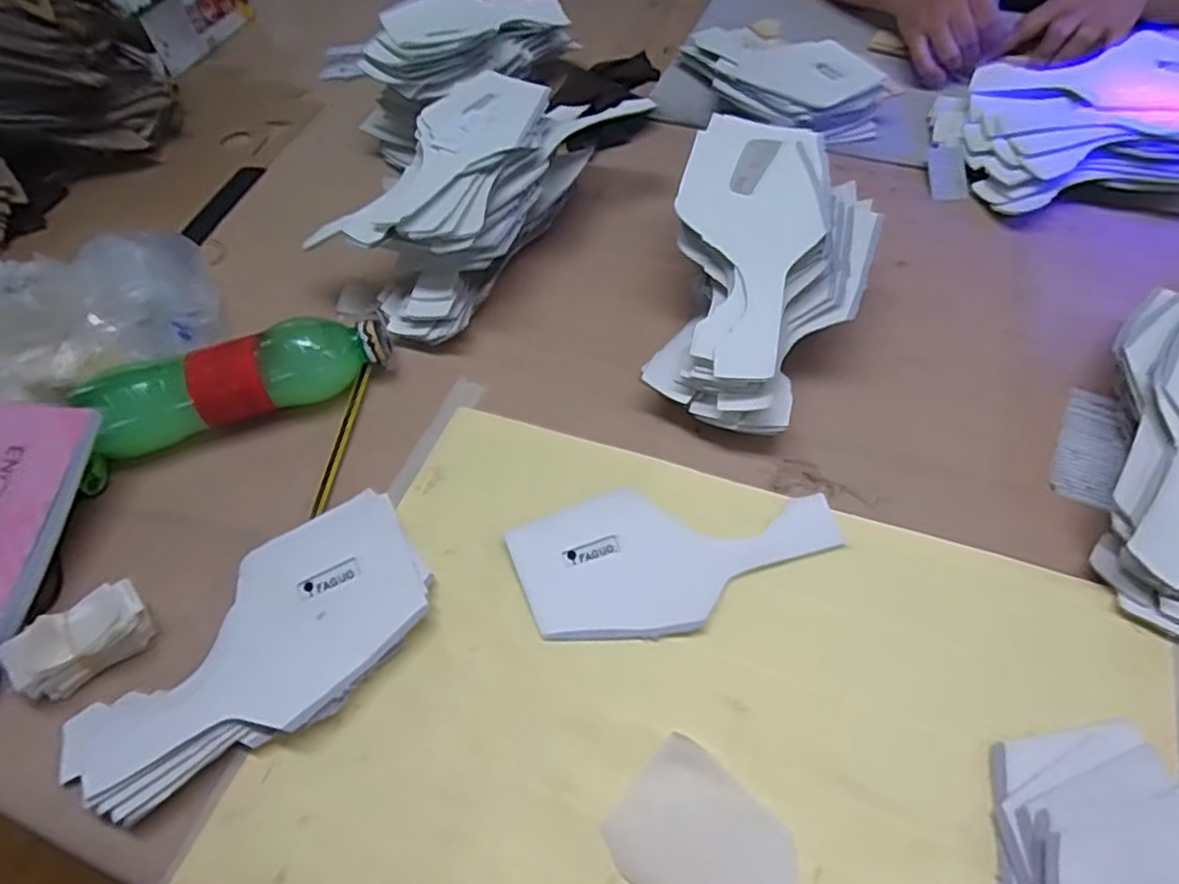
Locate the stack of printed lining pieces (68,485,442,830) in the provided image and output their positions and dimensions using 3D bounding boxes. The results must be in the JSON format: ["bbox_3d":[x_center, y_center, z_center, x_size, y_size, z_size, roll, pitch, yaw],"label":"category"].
[{"bbox_3d":[-0.185,0.119,0.382,0.203,0.033,0.095,-34,61,-17],"label":"stack of printed lining pieces"}]

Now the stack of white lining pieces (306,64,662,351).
[{"bbox_3d":[-0.080,-0.206,0.557,0.125,0.093,0.269,29,64,21],"label":"stack of white lining pieces"}]

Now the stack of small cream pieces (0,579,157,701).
[{"bbox_3d":[-0.290,0.111,0.393,0.066,0.038,0.034,-38,62,-19],"label":"stack of small cream pieces"}]

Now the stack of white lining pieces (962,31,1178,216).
[{"bbox_3d":[0.425,-0.265,0.572,0.207,0.067,0.155,-2,57,3],"label":"stack of white lining pieces"}]

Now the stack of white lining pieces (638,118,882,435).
[{"bbox_3d":[0.115,-0.110,0.465,0.130,0.096,0.202,16,60,14],"label":"stack of white lining pieces"}]

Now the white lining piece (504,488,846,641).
[{"bbox_3d":[0.052,0.068,0.414,0.190,0.006,0.090,-7,57,0],"label":"white lining piece"}]

